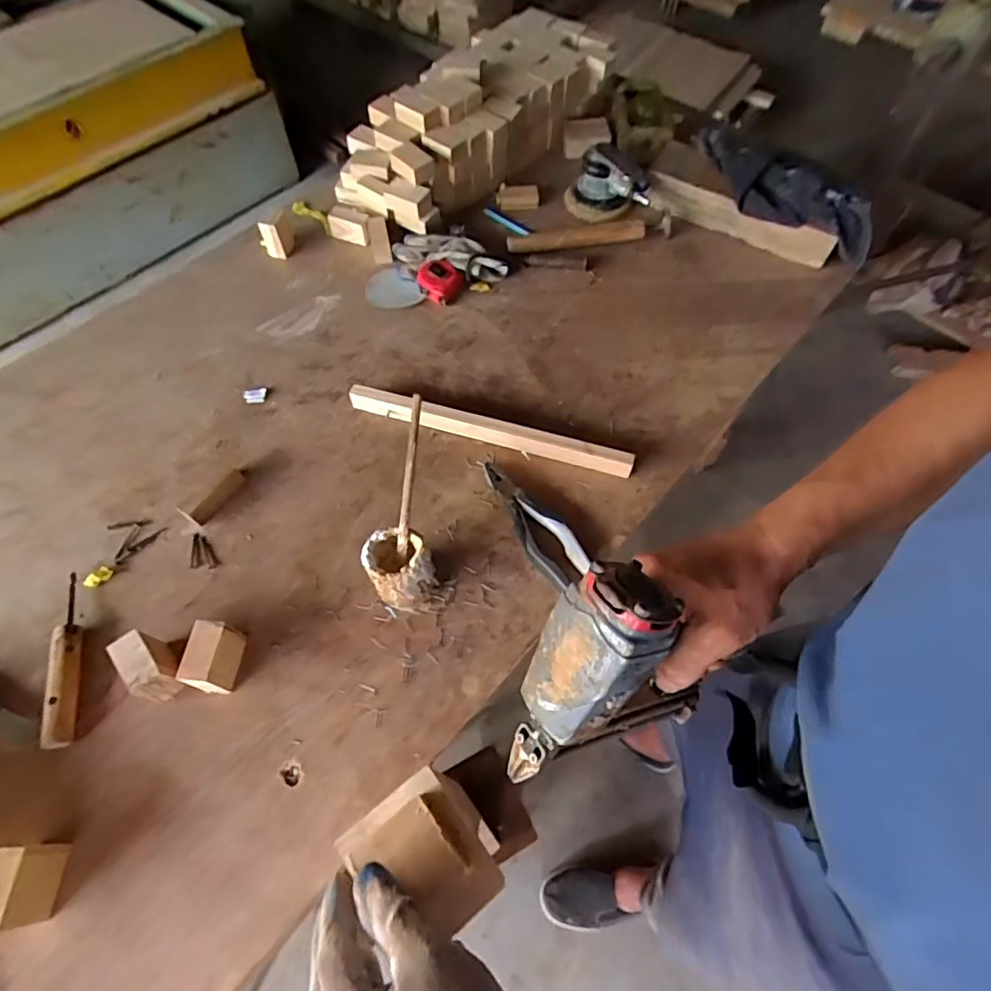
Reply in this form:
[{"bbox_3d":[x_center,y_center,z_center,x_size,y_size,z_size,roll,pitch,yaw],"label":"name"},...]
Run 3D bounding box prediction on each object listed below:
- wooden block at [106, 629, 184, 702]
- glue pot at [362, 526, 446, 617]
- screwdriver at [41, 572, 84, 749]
[{"bbox_3d":[-0.355,0.175,0.570,0.032,0.060,0.061,-36,69,-16],"label":"wooden block"},{"bbox_3d":[-0.097,0.084,0.599,0.063,0.088,0.079,-32,68,-15],"label":"glue pot"},{"bbox_3d":[-0.457,0.170,0.593,0.031,0.025,0.183,-16,64,-8],"label":"screwdriver"}]

